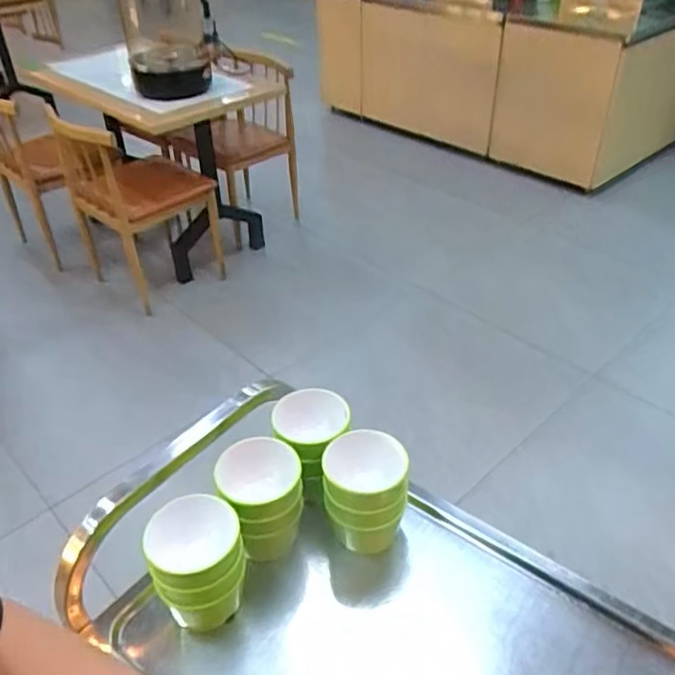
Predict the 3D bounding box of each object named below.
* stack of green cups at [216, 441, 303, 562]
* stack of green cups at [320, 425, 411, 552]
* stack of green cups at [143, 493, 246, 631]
[{"bbox_3d":[-0.100,0.228,0.864,0.109,0.151,0.113,-4,38,-4],"label":"stack of green cups"},{"bbox_3d":[0.038,0.211,0.860,0.110,0.139,0.101,5,38,8],"label":"stack of green cups"},{"bbox_3d":[-0.171,0.288,0.795,0.106,0.145,0.109,-9,38,-10],"label":"stack of green cups"}]

